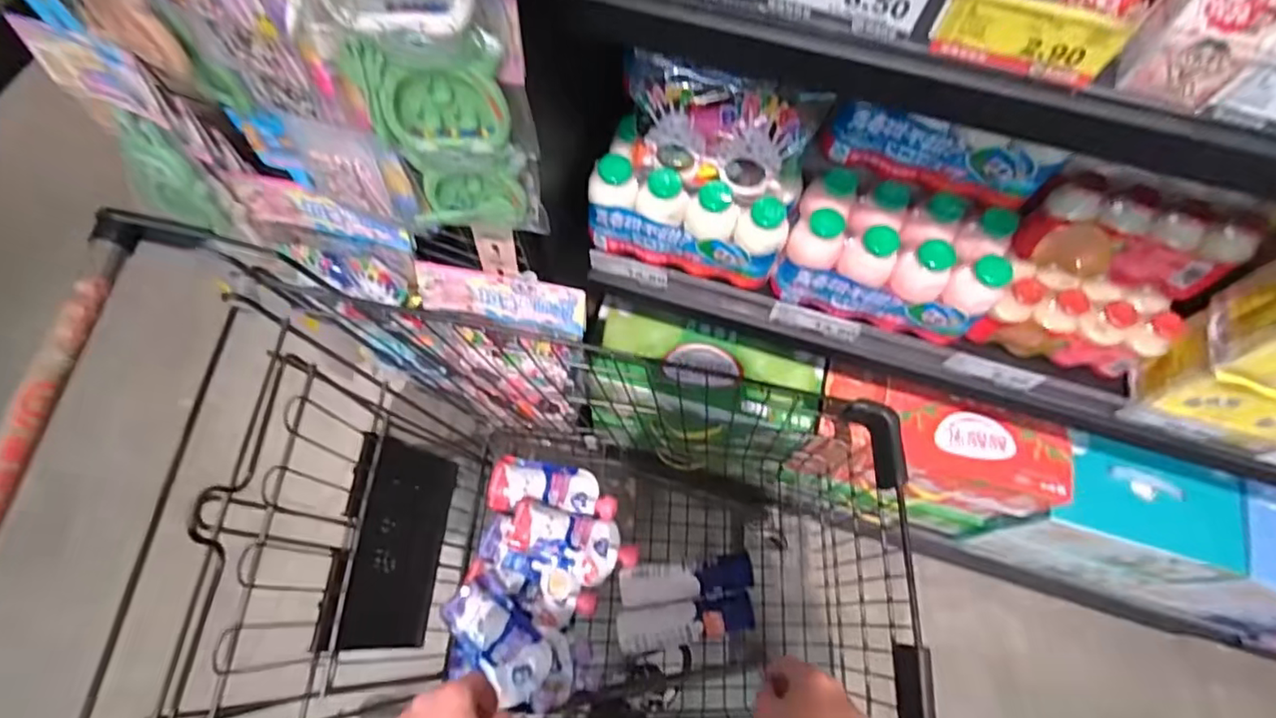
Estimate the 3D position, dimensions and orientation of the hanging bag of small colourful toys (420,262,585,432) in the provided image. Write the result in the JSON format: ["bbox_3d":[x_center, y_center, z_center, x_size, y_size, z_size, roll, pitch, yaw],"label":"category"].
[{"bbox_3d":[-0.151,0.017,0.736,0.171,0.325,0.038,10,56,3],"label":"hanging bag of small colourful toys"}]

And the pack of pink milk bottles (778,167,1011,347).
[{"bbox_3d":[0.257,-0.105,0.615,0.200,0.111,0.096,15,67,5],"label":"pack of pink milk bottles"}]

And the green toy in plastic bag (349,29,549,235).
[{"bbox_3d":[-0.118,-0.142,0.411,0.092,0.174,0.027,-10,68,-6],"label":"green toy in plastic bag"}]

